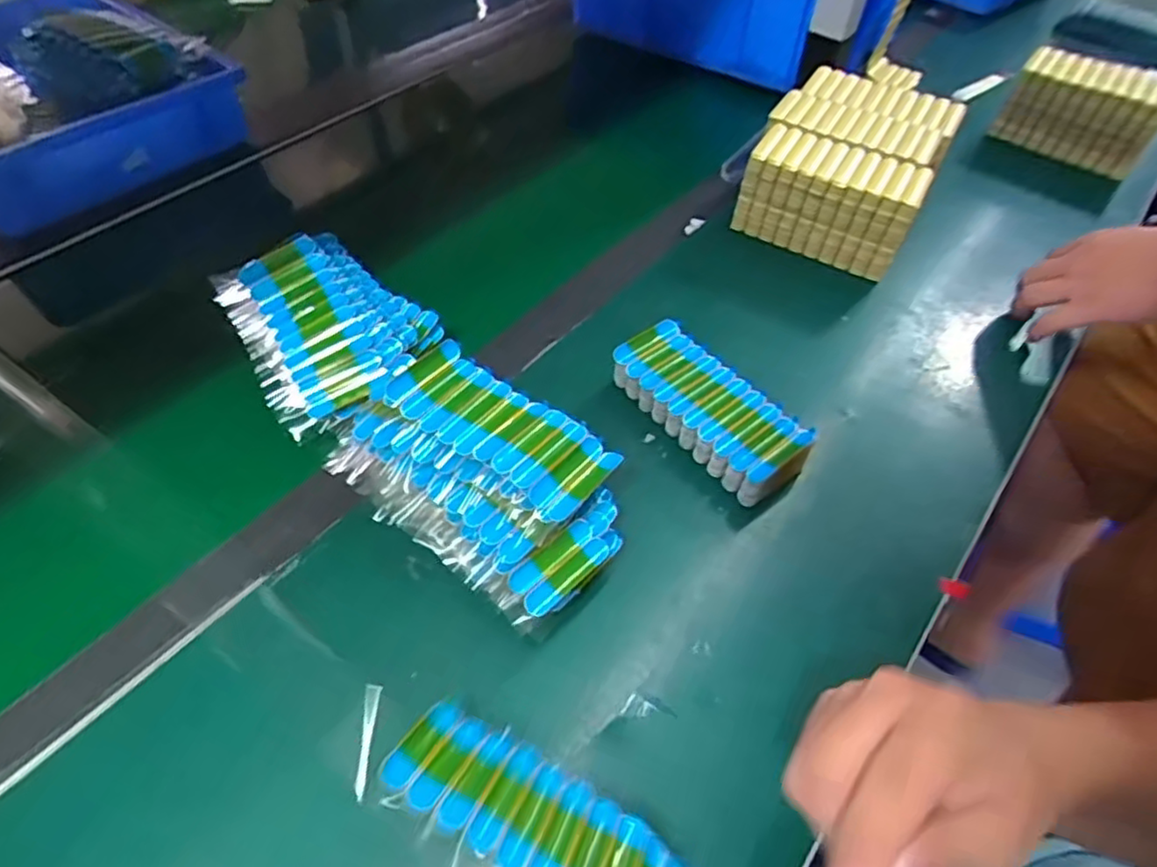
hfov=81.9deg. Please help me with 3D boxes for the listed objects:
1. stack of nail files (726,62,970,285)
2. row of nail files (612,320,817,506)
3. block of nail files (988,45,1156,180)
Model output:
[{"bbox_3d":[0.274,-0.274,0.683,0.165,0.089,0.206,25,56,16],"label":"stack of nail files"},{"bbox_3d":[0.101,-0.018,0.515,0.068,0.039,0.160,-32,60,-24],"label":"row of nail files"},{"bbox_3d":[0.594,-0.387,0.787,0.058,0.102,0.172,-34,61,-24],"label":"block of nail files"}]

